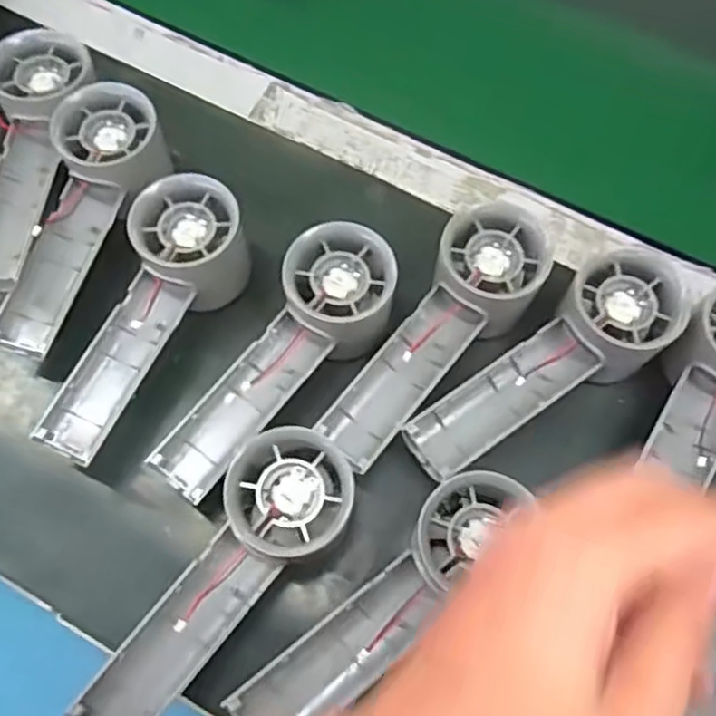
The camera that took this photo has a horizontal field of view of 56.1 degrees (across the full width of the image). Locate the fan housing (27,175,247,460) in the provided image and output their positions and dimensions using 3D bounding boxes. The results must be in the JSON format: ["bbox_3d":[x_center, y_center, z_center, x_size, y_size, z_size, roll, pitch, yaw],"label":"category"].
[{"bbox_3d":[-0.113,-0.020,0.367,0.057,0.053,0.160,26,82,8],"label":"fan housing"}]

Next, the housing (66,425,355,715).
[{"bbox_3d":[-0.058,0.103,0.298,0.055,0.031,0.153,31,70,10],"label":"housing"}]

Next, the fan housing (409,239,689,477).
[{"bbox_3d":[0.099,0.007,0.358,0.160,0.045,0.055,-37,73,-2],"label":"fan housing"}]

